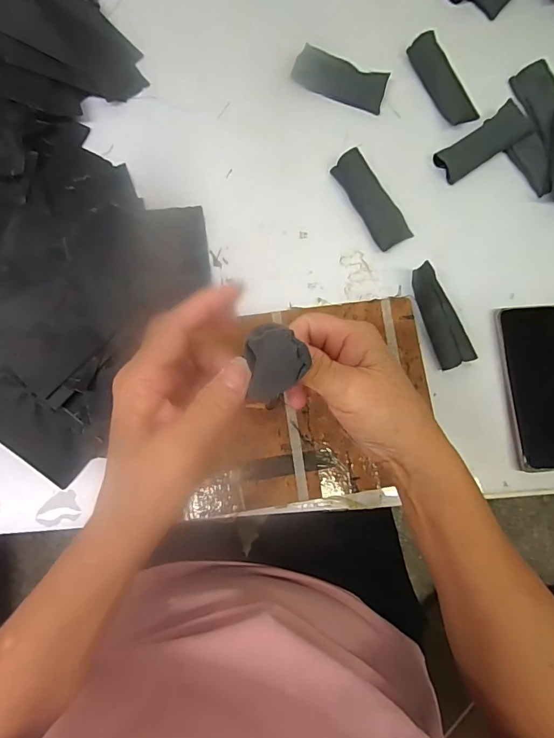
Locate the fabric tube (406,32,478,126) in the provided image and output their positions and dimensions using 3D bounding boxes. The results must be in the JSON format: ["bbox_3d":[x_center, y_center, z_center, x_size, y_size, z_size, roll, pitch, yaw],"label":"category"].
[{"bbox_3d":[0.181,-0.317,0.456,0.036,0.016,0.103,-31,85,-8],"label":"fabric tube"}]

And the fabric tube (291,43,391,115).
[{"bbox_3d":[0.069,-0.315,0.450,0.101,0.024,0.032,18,81,-1],"label":"fabric tube"}]

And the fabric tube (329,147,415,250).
[{"bbox_3d":[0.098,-0.175,0.429,0.039,0.023,0.103,-31,85,-8],"label":"fabric tube"}]

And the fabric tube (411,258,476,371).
[{"bbox_3d":[0.159,-0.051,0.404,0.032,0.035,0.099,-21,83,-7],"label":"fabric tube"}]

